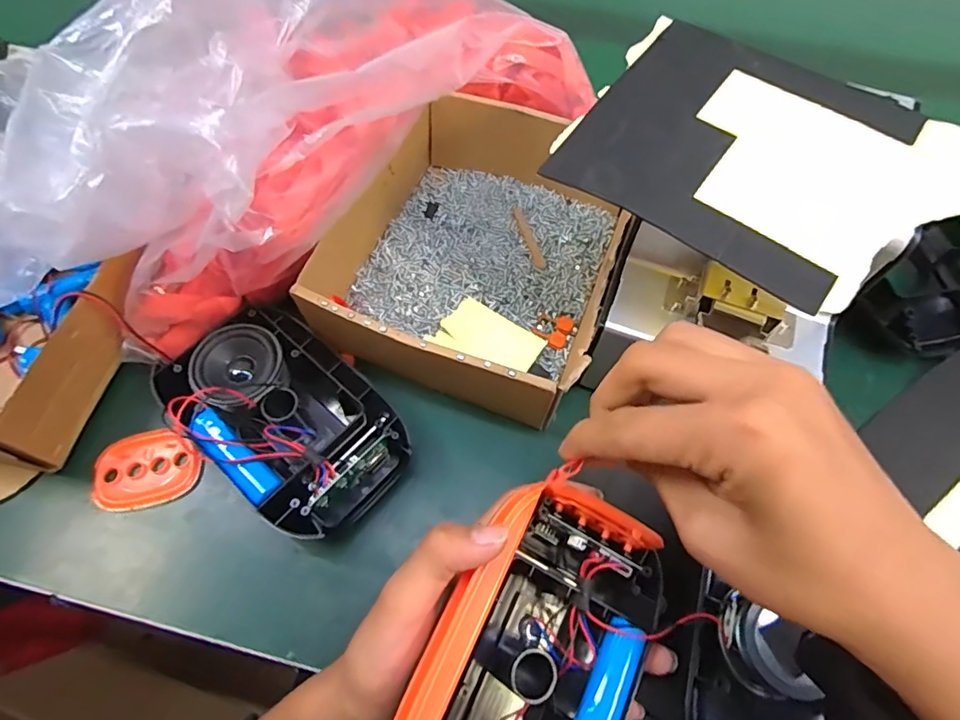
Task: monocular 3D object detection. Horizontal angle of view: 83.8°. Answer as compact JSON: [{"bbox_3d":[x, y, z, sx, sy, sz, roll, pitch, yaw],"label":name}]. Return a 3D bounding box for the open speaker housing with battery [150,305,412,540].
[{"bbox_3d":[-0.118,0.034,0.334,0.151,0.042,0.099,38,68,17],"label":"open speaker housing with battery"}]

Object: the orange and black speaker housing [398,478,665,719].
[{"bbox_3d":[0.024,0.146,0.246,0.090,0.069,0.159,23,64,10],"label":"orange and black speaker housing"}]

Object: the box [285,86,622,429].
[{"bbox_3d":[0.003,-0.081,0.382,0.179,0.065,0.215,22,64,10],"label":"box"}]

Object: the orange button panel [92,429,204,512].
[{"bbox_3d":[-0.208,0.068,0.336,0.060,0.009,0.049,-5,63,-4],"label":"orange button panel"}]

